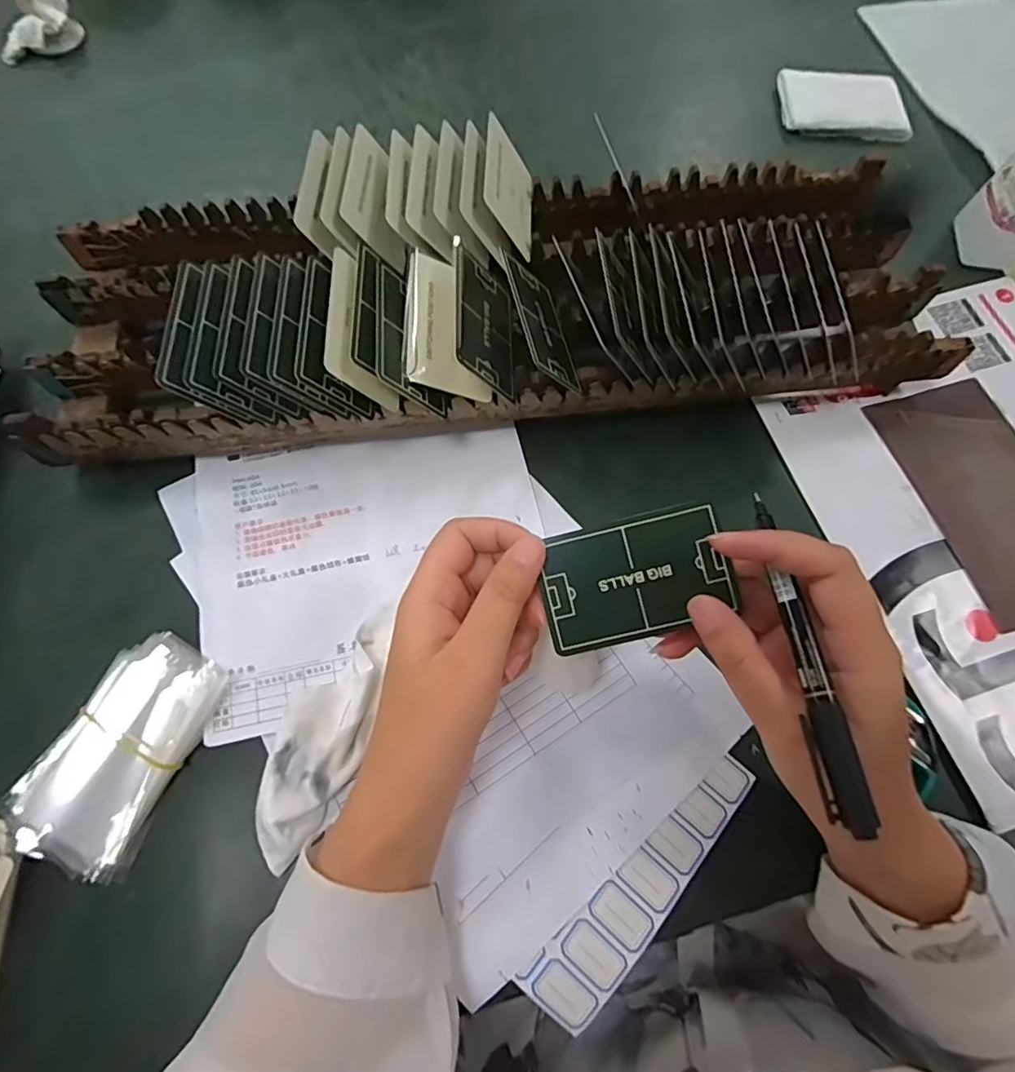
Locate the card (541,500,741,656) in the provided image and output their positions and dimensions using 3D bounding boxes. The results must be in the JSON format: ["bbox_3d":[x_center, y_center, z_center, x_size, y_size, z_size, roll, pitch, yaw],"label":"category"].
[{"bbox_3d":[0.057,0.019,0.246,0.081,0.004,0.052,-15,87,5],"label":"card"}]

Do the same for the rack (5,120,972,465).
[{"bbox_3d":[-0.005,-0.163,0.359,0.568,0.085,0.181,-7,72,-3],"label":"rack"}]

